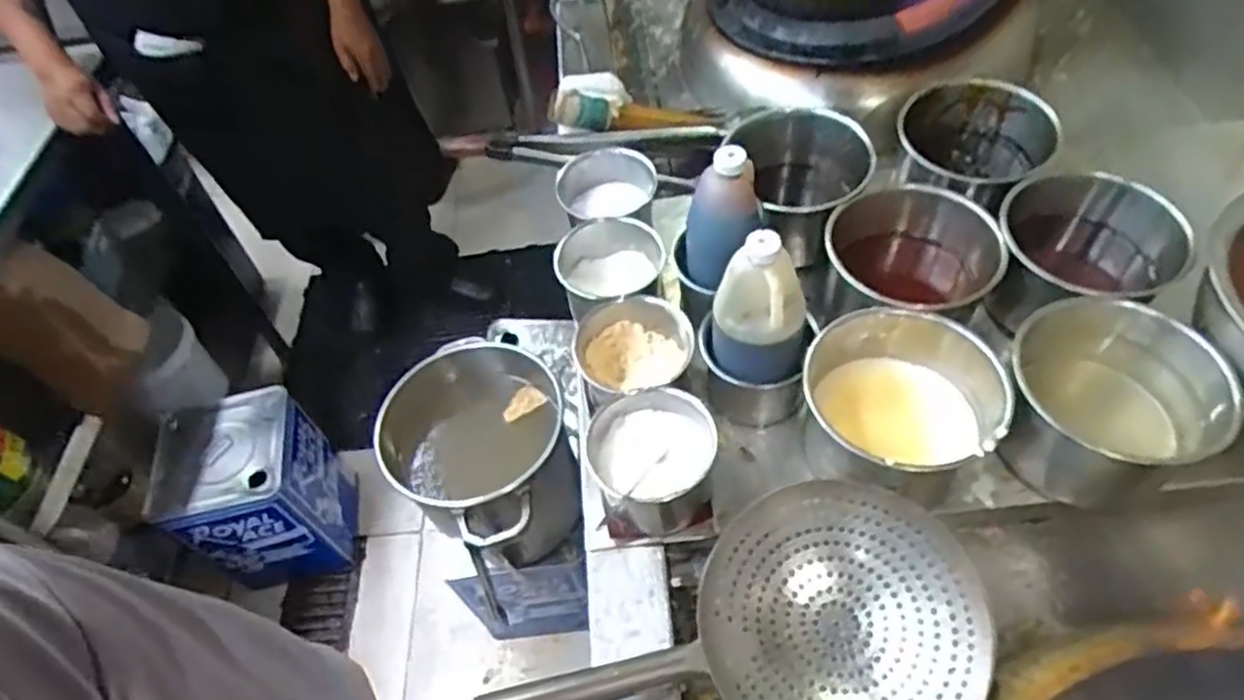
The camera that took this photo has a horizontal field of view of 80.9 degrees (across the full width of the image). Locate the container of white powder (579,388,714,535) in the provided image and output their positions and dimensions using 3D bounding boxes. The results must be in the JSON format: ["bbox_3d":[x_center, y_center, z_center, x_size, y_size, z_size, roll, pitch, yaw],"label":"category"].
[{"bbox_3d":[0.033,0.113,0.733,0.124,0.092,0.116,-3,53,4],"label":"container of white powder"}]

